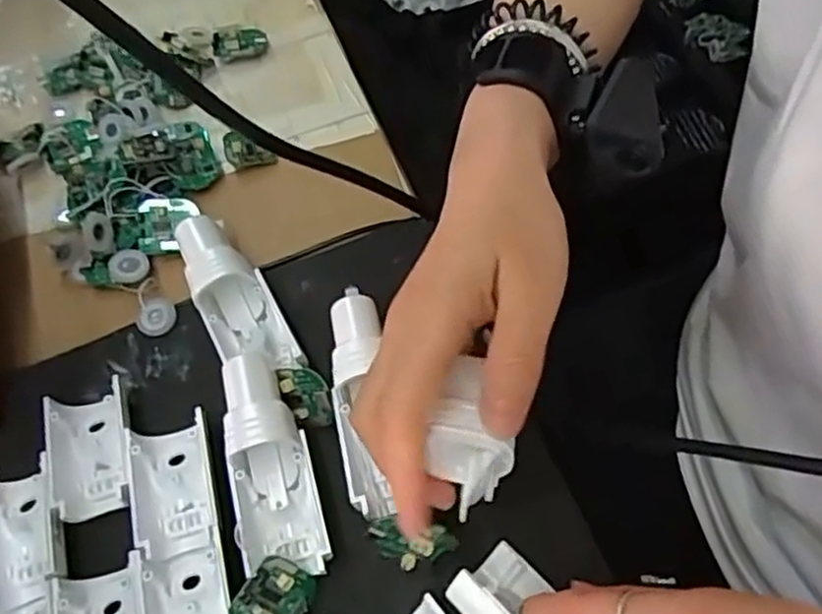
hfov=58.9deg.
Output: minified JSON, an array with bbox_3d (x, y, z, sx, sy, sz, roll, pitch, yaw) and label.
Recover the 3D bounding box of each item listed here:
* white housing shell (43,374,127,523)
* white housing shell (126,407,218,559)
[{"bbox_3d":[-0.143,0.063,0.324,0.033,0.014,0.056,-18,60,-3],"label":"white housing shell"},{"bbox_3d":[-0.103,0.076,0.314,0.034,0.016,0.057,-17,60,-3],"label":"white housing shell"}]

